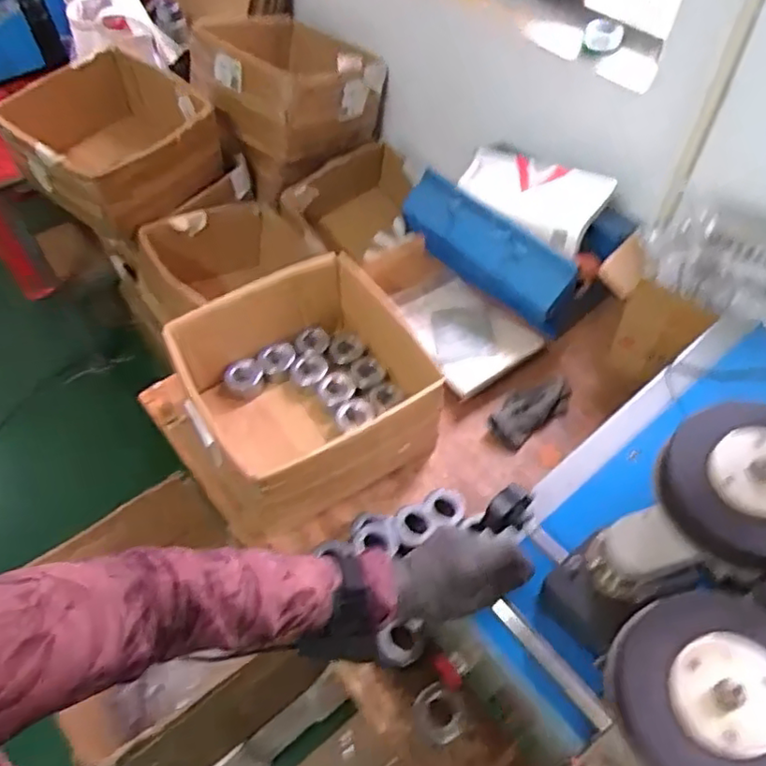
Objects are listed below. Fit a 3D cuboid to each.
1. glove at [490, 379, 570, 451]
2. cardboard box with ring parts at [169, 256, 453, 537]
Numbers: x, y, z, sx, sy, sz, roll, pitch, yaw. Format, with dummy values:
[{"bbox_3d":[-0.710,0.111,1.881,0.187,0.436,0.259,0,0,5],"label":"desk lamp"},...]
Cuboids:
[{"bbox_3d":[0.251,0.041,1.063,0.157,0.059,0.083,-33,59,-23],"label":"glove"},{"bbox_3d":[-0.114,0.003,0.983,0.362,0.155,0.335,-26,56,-18],"label":"cardboard box with ring parts"}]

